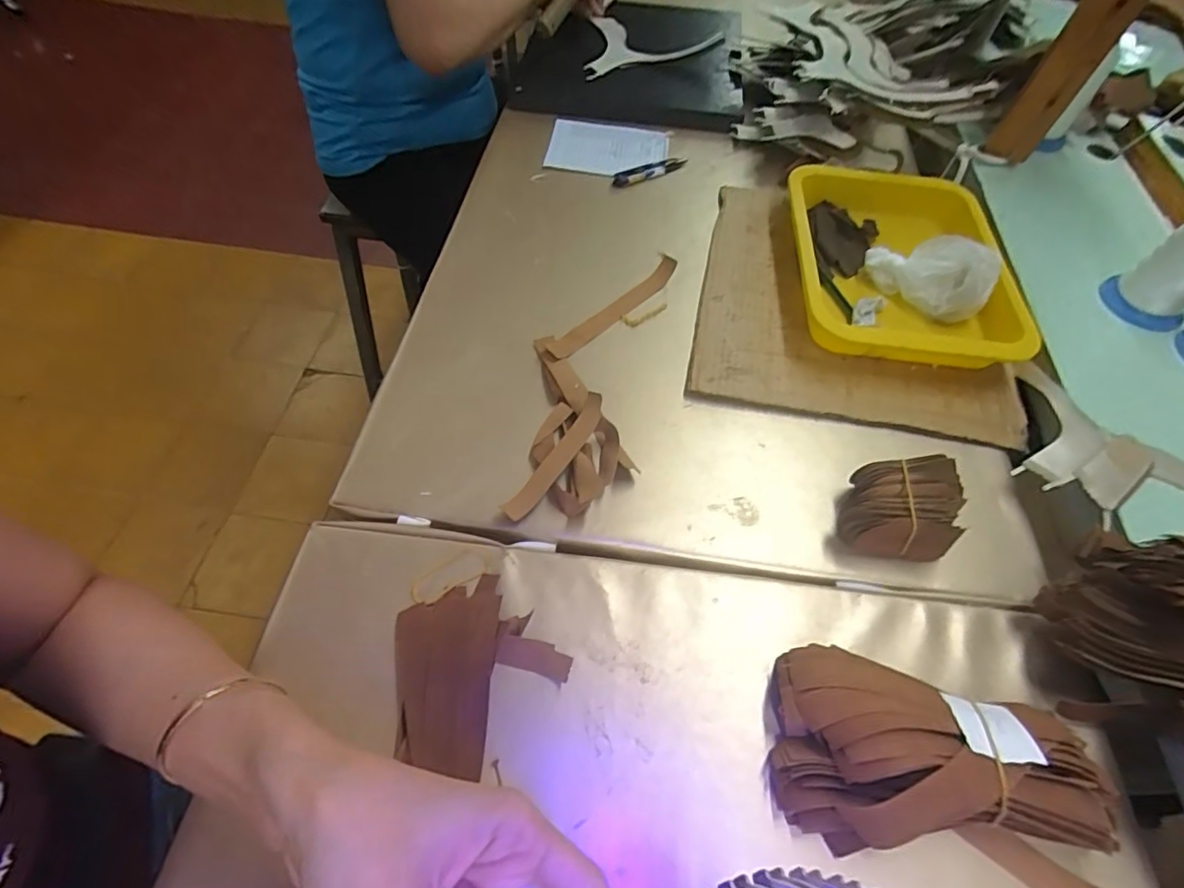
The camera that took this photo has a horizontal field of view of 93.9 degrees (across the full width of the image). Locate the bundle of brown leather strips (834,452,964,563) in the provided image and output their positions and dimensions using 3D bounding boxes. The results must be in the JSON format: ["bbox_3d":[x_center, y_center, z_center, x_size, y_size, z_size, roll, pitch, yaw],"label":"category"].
[{"bbox_3d":[0.217,0.044,0.389,0.073,0.049,0.056,10,56,3],"label":"bundle of brown leather strips"}]

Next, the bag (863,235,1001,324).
[{"bbox_3d":[0.318,-0.164,0.512,0.057,0.047,0.107,-34,70,-19],"label":"bag"}]

